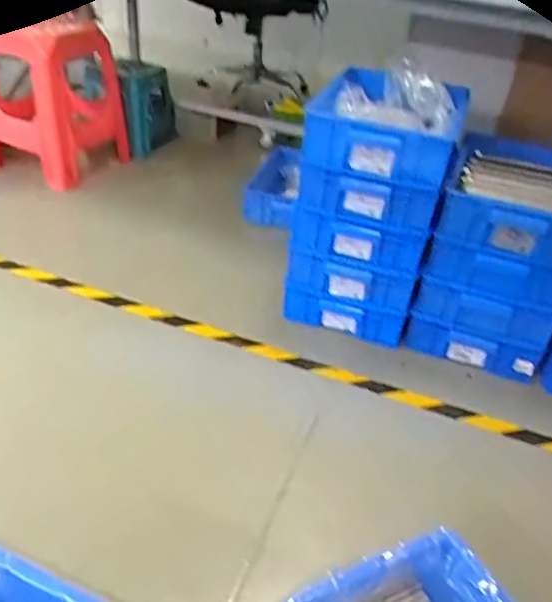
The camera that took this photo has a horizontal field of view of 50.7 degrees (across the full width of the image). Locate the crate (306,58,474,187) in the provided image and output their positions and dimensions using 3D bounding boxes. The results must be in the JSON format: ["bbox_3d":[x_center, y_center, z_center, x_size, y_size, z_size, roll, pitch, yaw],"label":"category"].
[{"bbox_3d":[0.227,-0.374,1.209,0.301,0.151,0.290,14,37,10],"label":"crate"}]

